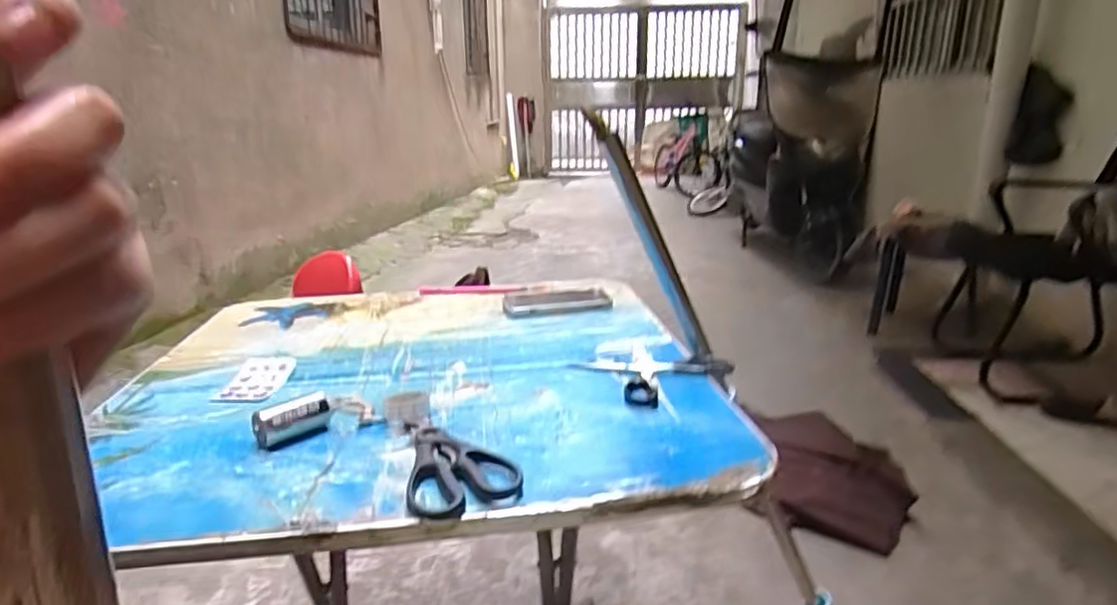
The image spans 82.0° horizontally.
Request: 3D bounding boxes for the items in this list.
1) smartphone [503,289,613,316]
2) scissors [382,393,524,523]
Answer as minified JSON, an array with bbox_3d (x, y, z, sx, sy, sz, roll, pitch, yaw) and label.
[{"bbox_3d":[-0.001,-0.002,0.908,0.149,0.013,0.089,-3,17,-9],"label":"smartphone"},{"bbox_3d":[-0.092,0.113,0.528,0.081,0.018,0.182,-7,18,-20],"label":"scissors"}]

